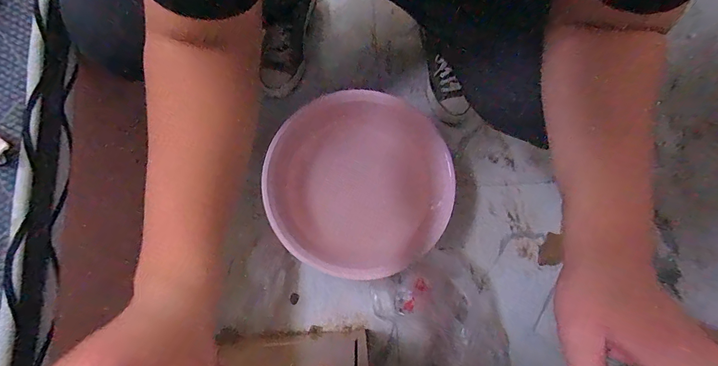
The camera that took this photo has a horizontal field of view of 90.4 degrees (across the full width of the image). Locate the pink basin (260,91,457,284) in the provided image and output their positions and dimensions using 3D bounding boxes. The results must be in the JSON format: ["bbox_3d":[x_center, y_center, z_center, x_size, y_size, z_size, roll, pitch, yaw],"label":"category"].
[{"bbox_3d":[0.000,-0.025,0.752,0.386,0.107,0.412,0,79,-1],"label":"pink basin"}]

